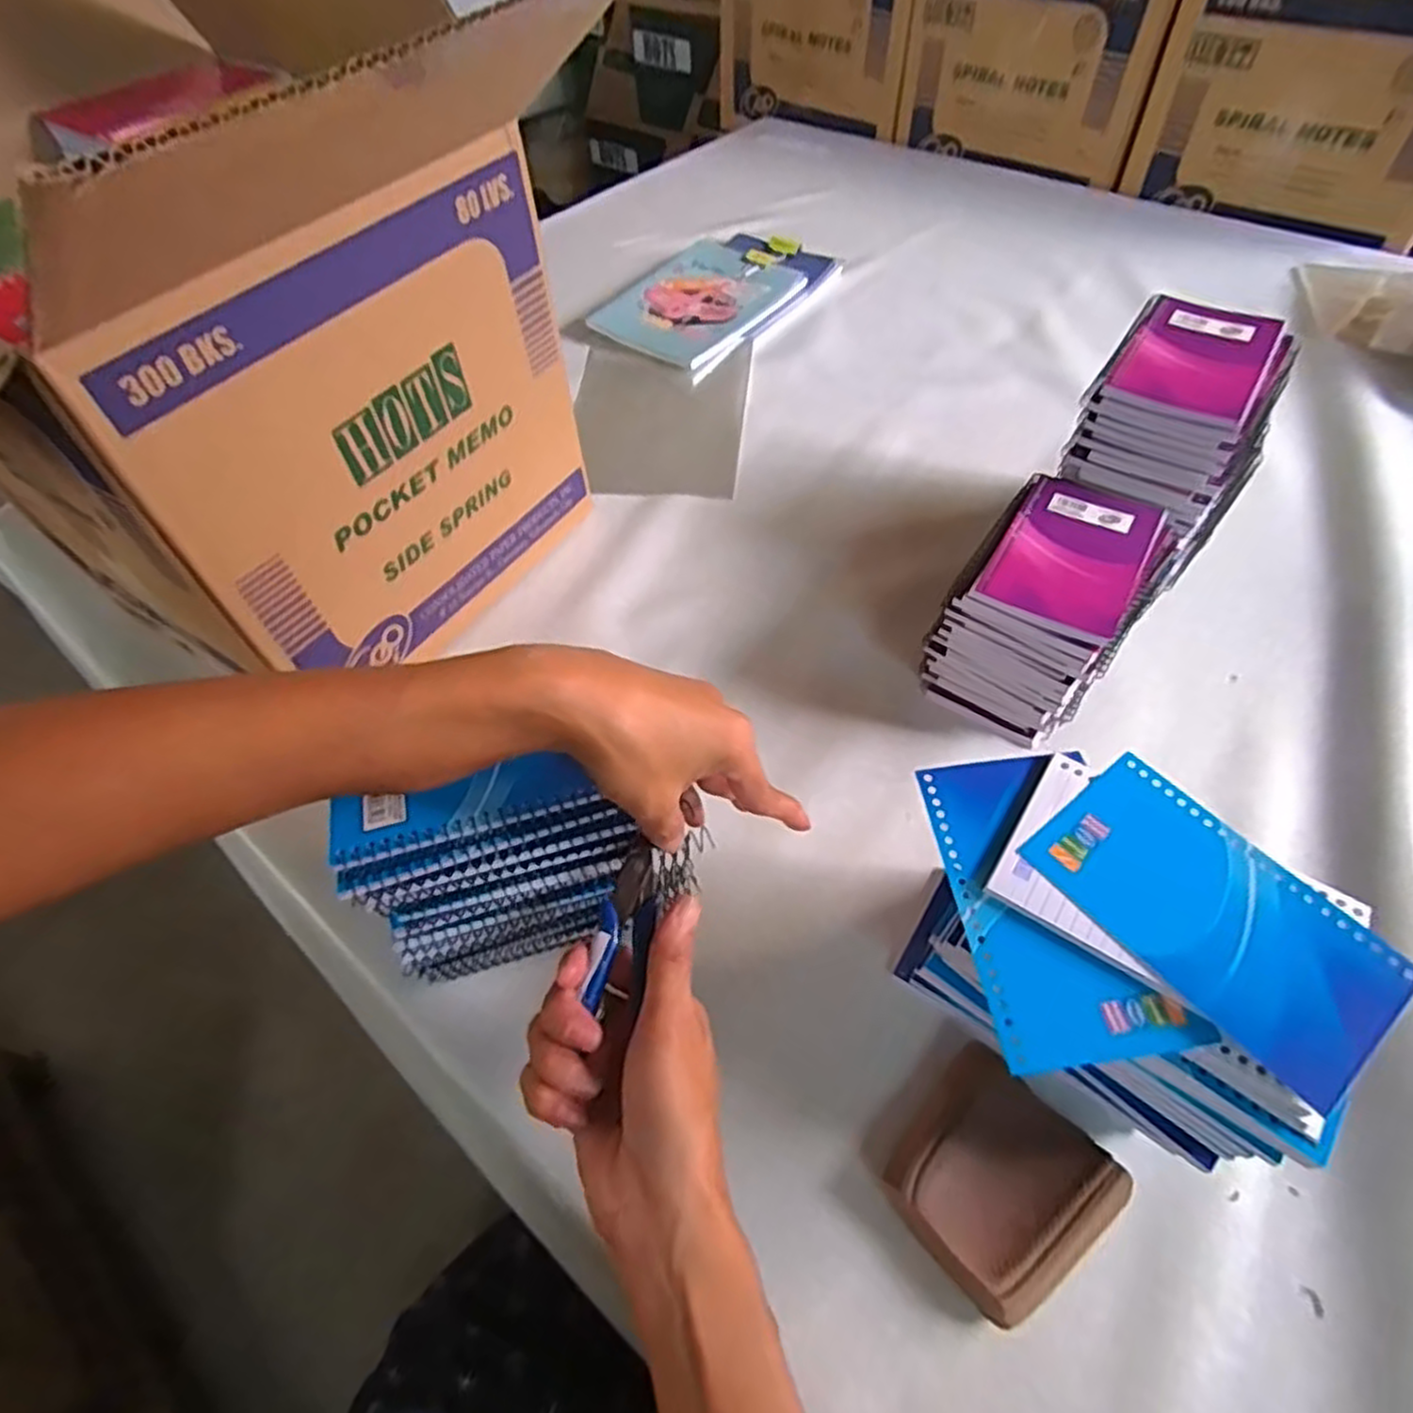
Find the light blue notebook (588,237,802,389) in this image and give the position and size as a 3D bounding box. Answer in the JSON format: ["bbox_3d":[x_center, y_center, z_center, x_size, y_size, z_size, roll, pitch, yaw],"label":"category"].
[{"bbox_3d":[-0.006,-0.459,0.849,0.165,0.010,0.225,31,64,19],"label":"light blue notebook"}]

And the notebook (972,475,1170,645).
[{"bbox_3d":[0.226,-0.096,0.464,0.081,0.007,0.128,28,60,20],"label":"notebook"}]

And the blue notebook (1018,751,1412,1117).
[{"bbox_3d":[0.204,0.082,0.304,0.077,0.006,0.128,-34,58,-20],"label":"blue notebook"}]

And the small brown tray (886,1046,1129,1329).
[{"bbox_3d":[0.137,0.226,0.360,0.088,0.021,0.085,-35,59,-20],"label":"small brown tray"}]

